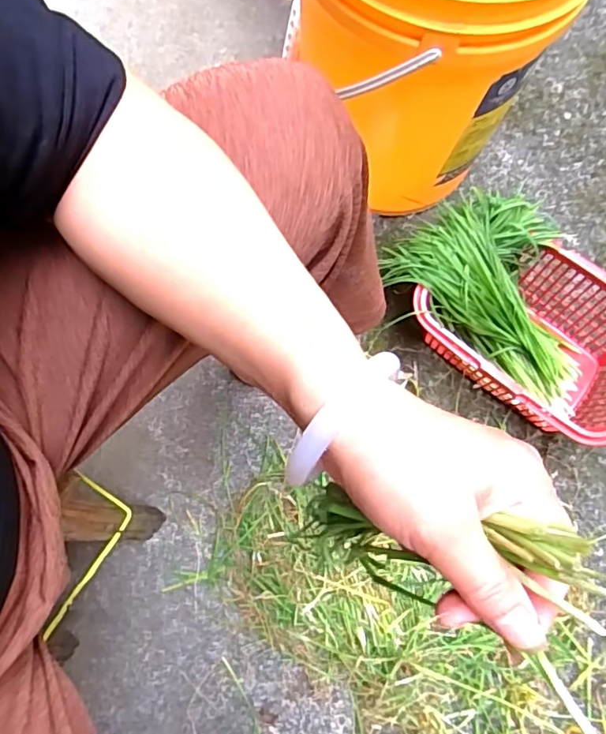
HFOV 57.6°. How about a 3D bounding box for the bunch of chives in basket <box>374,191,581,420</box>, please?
[{"bbox_3d":[0.253,-0.098,0.696,0.284,0.100,0.182,34,77,12],"label":"bunch of chives in basket"}]

